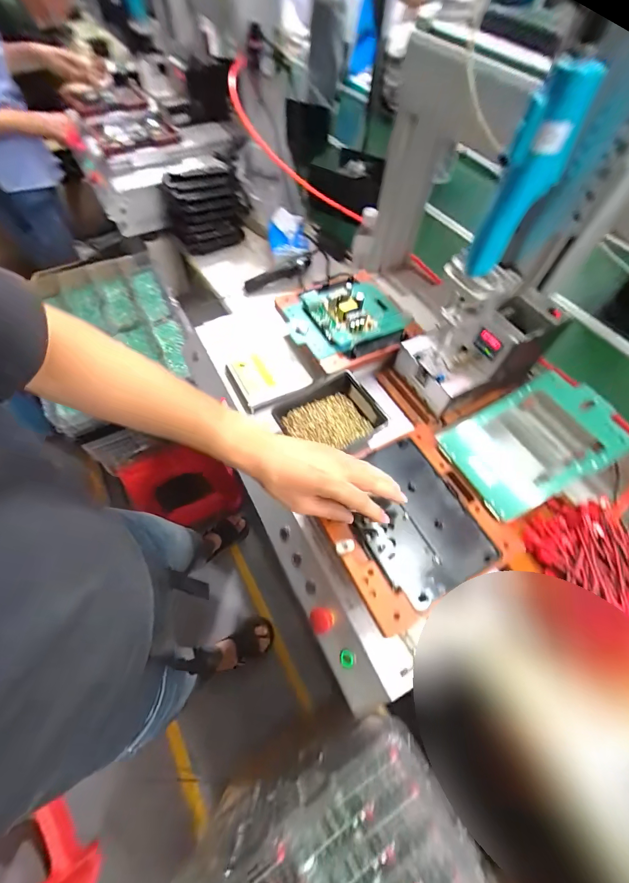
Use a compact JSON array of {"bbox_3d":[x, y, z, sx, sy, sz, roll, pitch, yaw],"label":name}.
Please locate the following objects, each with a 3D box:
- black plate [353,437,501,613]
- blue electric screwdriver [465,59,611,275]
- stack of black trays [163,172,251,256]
[{"bbox_3d":[0.117,0.095,0.436,0.133,0.022,0.180,-26,63,-17],"label":"black plate"},{"bbox_3d":[0.190,-0.230,0.322,0.044,0.160,0.037,28,62,14],"label":"blue electric screwdriver"},{"bbox_3d":[-0.310,-0.696,1.048,0.236,0.201,0.170,-12,60,-9],"label":"stack of black trays"}]

